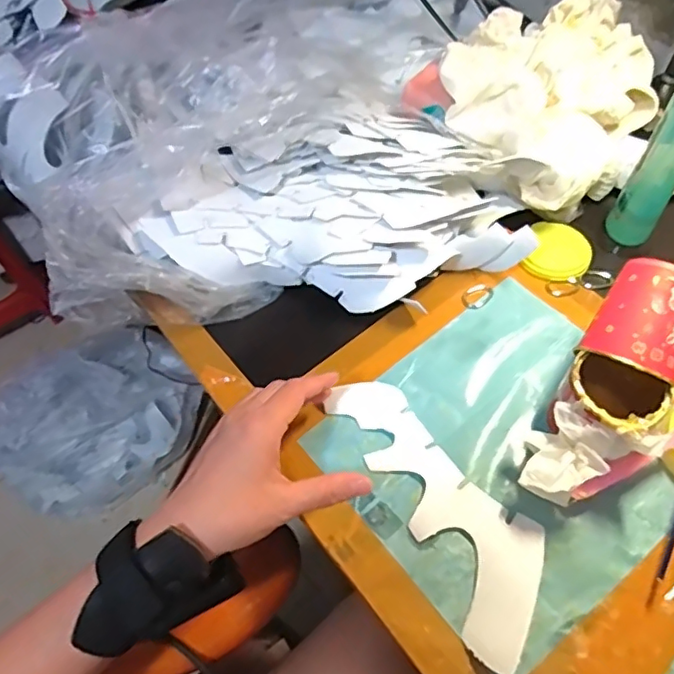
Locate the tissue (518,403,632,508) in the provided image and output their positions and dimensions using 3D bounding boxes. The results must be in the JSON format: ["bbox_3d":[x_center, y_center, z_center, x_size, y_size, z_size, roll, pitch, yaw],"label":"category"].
[{"bbox_3d":[0.160,0.083,0.400,0.065,0.030,0.052,-50,59,5],"label":"tissue"}]

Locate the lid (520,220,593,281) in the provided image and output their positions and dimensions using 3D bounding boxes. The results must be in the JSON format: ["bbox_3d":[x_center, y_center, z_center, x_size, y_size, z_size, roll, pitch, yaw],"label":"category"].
[{"bbox_3d":[0.210,-0.082,0.539,0.057,0.014,0.062,-2,58,2],"label":"lid"}]

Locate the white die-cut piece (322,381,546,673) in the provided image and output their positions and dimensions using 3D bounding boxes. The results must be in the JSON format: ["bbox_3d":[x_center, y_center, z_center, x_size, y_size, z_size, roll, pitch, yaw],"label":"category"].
[{"bbox_3d":[0.078,0.114,0.416,0.077,0.012,0.215,-28,58,-11],"label":"white die-cut piece"}]

